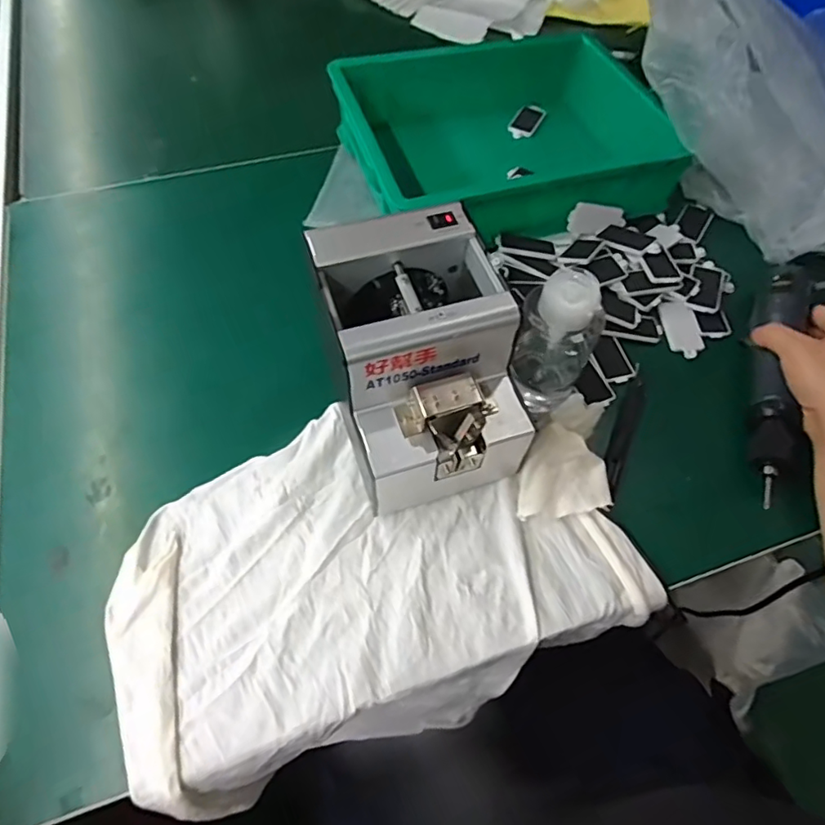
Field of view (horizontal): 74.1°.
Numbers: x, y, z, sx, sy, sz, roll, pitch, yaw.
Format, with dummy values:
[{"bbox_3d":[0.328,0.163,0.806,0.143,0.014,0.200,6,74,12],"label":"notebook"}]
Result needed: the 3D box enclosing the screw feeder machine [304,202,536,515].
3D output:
[{"bbox_3d":[0.008,-0.034,0.428,0.126,0.142,0.183,-14,62,-9],"label":"screw feeder machine"}]

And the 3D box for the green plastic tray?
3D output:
[{"bbox_3d":[0.096,-0.320,0.623,0.327,0.080,0.267,-15,62,-9],"label":"green plastic tray"}]

